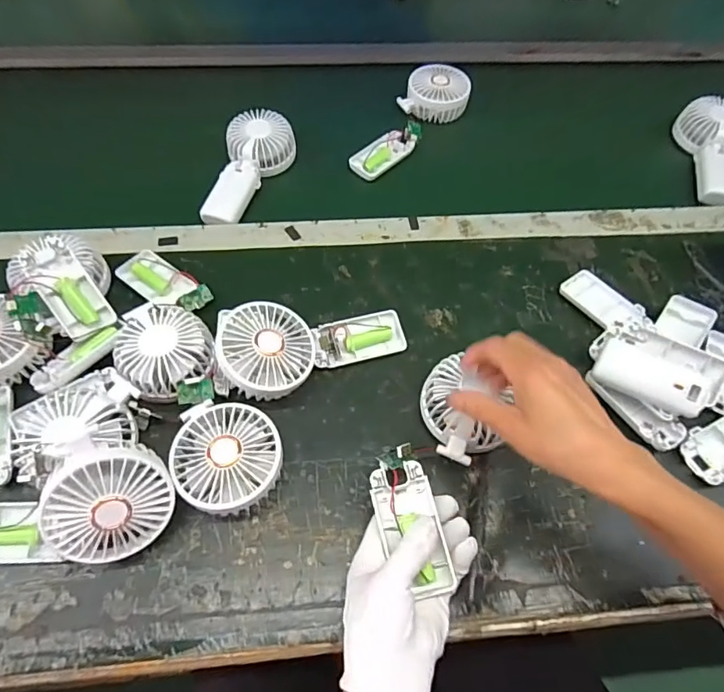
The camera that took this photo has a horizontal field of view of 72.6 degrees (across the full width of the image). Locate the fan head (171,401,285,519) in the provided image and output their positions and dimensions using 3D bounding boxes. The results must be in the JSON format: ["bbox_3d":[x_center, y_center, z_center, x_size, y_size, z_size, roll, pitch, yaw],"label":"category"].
[{"bbox_3d":[-0.112,0.091,0.409,0.082,0.048,0.097,-24,61,-16],"label":"fan head"}]

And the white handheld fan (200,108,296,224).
[{"bbox_3d":[-0.149,-0.223,0.627,0.078,0.044,0.174,18,70,10],"label":"white handheld fan"}]

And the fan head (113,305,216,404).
[{"bbox_3d":[-0.178,0.005,0.452,0.080,0.033,0.081,1,57,-1],"label":"fan head"}]

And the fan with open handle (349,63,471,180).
[{"bbox_3d":[0.069,-0.312,0.682,0.084,0.049,0.225,28,60,16],"label":"fan with open handle"}]

